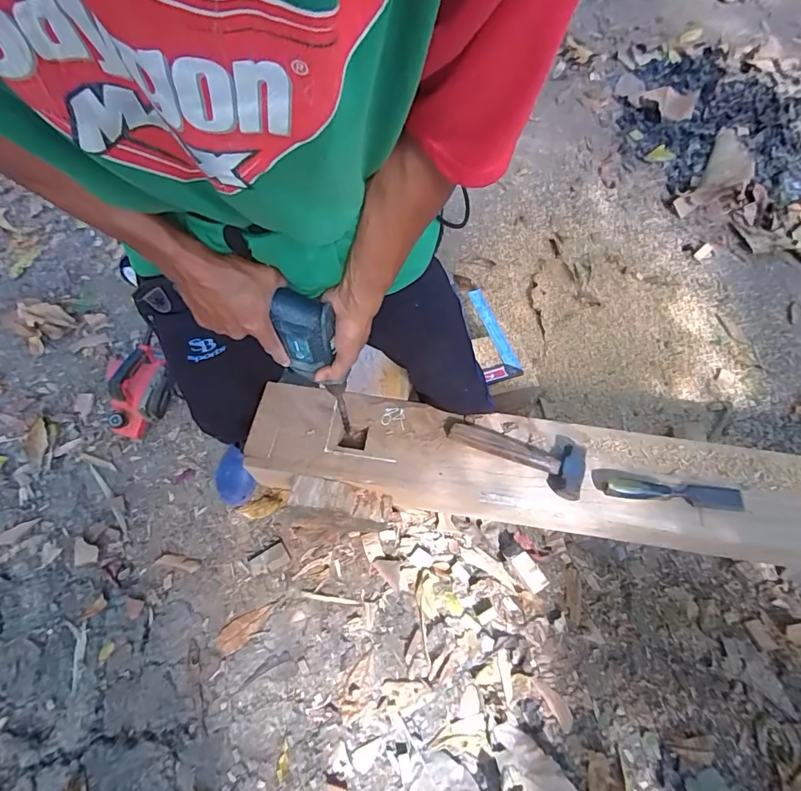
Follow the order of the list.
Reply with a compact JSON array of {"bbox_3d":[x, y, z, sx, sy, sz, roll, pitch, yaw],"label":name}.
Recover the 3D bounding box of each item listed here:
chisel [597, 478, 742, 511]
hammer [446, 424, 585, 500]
[{"bbox_3d":[0.455,0.162,0.741,0.230,0.030,0.037,4,65,2],"label":"chisel"},{"bbox_3d":[0.201,0.092,0.781,0.236,0.035,0.090,23,67,11],"label":"hammer"}]

